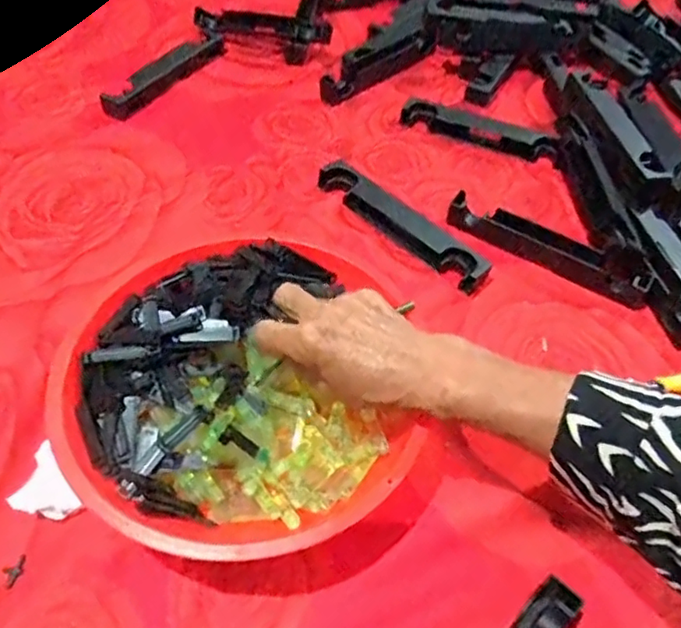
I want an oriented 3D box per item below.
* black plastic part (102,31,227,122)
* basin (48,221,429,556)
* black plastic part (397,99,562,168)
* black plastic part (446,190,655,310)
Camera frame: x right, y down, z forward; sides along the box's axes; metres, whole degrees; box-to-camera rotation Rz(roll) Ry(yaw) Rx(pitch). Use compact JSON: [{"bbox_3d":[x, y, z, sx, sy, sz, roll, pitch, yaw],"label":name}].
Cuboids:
[{"bbox_3d":[-0.212,-0.296,0.737,0.038,0.019,0.187,28,57,18],"label":"black plastic part"},{"bbox_3d":[-0.076,0.049,0.428,0.218,0.059,0.236,1,52,-1],"label":"basin"},{"bbox_3d":[0.160,-0.212,0.692,0.181,0.026,0.030,18,55,11],"label":"black plastic part"},{"bbox_3d":[0.194,-0.066,0.570,0.192,0.032,0.030,27,56,18],"label":"black plastic part"}]

